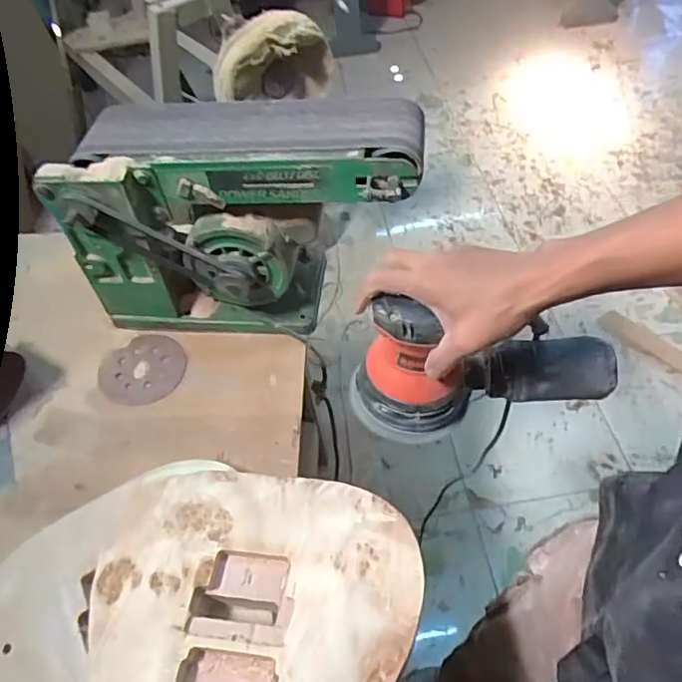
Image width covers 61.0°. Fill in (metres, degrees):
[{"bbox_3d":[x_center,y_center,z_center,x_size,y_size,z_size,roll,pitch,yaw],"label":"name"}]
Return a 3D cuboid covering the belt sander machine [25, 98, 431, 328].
[{"bbox_3d":[-0.122,-0.144,0.744,0.431,0.264,0.137,-3,51,3],"label":"belt sander machine"}]

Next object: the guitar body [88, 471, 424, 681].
[{"bbox_3d":[-0.097,0.282,0.483,0.291,0.035,0.356,6,52,10],"label":"guitar body"}]

